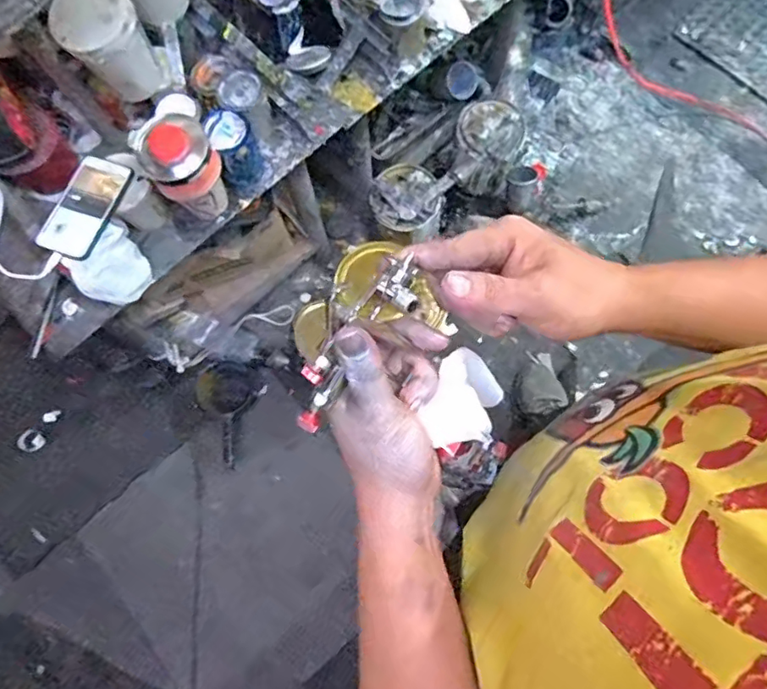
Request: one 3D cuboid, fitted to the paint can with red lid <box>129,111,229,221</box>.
[{"bbox_3d":[-0.293,-0.261,0.842,0.096,0.170,0.092,-1,75,2],"label":"paint can with red lid"}]

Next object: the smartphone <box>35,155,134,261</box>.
[{"bbox_3d":[-0.427,-0.199,0.809,0.080,0.009,0.158,22,72,2],"label":"smartphone"}]

